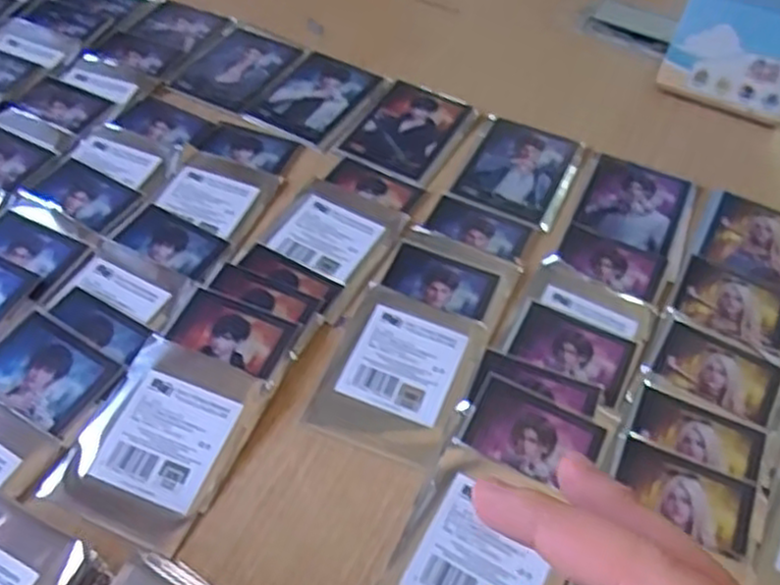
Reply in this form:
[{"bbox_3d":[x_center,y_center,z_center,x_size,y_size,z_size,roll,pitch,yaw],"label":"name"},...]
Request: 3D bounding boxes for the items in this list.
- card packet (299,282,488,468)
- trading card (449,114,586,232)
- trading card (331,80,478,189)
[{"bbox_3d":[0.006,0.046,0.427,0.079,0.007,0.101,19,53,11],"label":"card packet"},{"bbox_3d":[0.098,-0.095,0.542,0.076,0.004,0.100,22,54,13],"label":"trading card"},{"bbox_3d":[0.015,-0.129,0.564,0.079,0.004,0.107,23,54,14],"label":"trading card"}]

